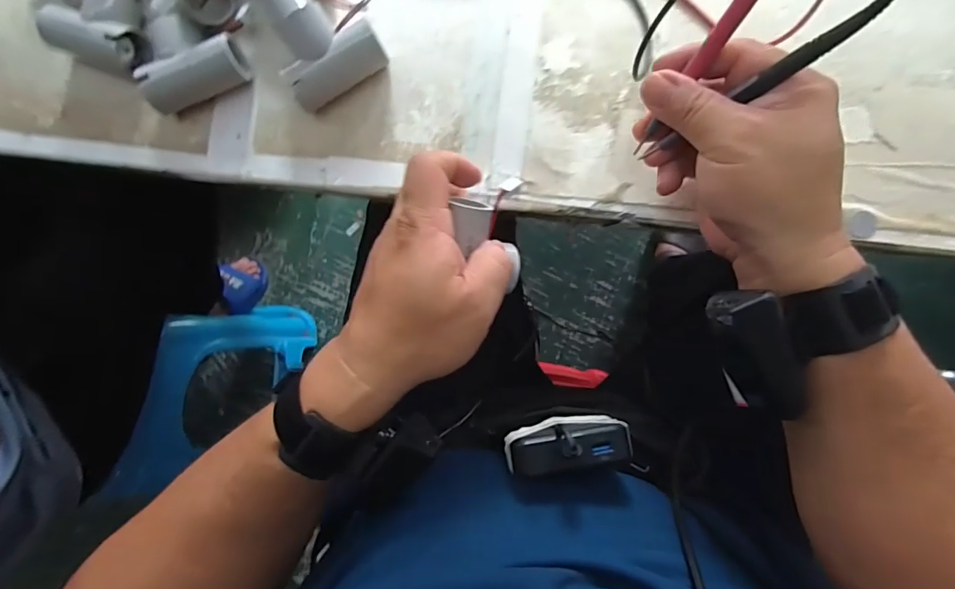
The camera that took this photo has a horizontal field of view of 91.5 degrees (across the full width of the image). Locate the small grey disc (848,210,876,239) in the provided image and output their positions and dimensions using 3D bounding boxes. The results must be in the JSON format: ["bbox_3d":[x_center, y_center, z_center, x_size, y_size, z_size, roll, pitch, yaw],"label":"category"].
[{"bbox_3d":[0.252,-0.045,0.305,0.015,0.007,0.017,-20,83,5],"label":"small grey disc"}]

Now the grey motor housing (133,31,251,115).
[{"bbox_3d":[-0.213,-0.166,0.351,0.073,0.038,0.032,-20,83,5],"label":"grey motor housing"}]

